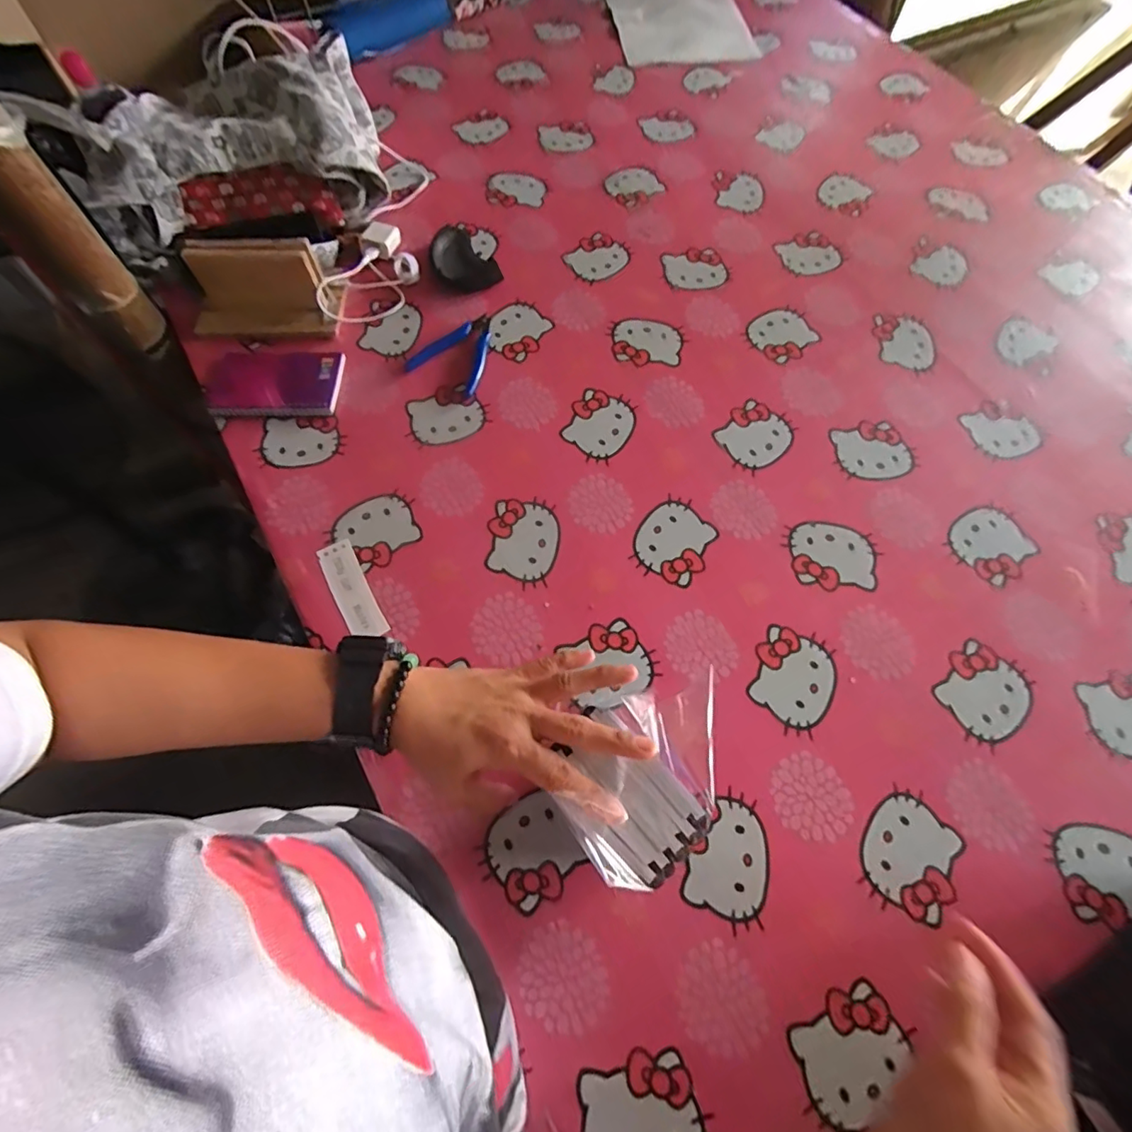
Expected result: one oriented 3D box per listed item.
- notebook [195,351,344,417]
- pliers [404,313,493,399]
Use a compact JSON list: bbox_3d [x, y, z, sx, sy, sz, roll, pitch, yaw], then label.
[{"bbox_3d":[-0.327,-0.204,0.605,0.153,0.018,0.086,1,67,-1],"label":"notebook"},{"bbox_3d":[-0.127,-0.249,0.626,0.088,0.009,0.108,17,67,6],"label":"pliers"}]

